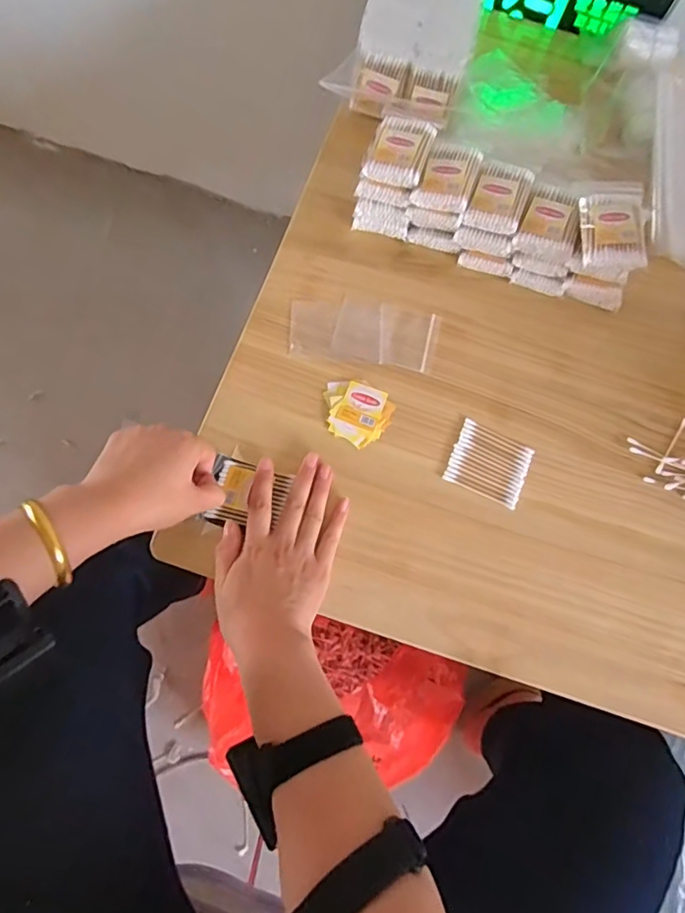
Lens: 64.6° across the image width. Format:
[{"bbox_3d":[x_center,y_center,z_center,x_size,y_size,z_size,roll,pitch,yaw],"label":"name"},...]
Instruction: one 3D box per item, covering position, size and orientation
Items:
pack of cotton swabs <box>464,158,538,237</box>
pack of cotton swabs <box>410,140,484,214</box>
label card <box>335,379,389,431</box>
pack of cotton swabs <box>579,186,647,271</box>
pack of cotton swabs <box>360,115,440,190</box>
[{"bbox_3d":[0.158,-0.260,0.539,0.051,0.014,0.076,22,72,2],"label":"pack of cotton swabs"},{"bbox_3d":[0.107,-0.281,0.541,0.053,0.016,0.075,20,72,2],"label":"pack of cotton swabs"},{"bbox_3d":[0.019,-0.049,0.523,0.040,0.005,0.042,21,80,5],"label":"label card"},{"bbox_3d":[0.260,-0.222,0.518,0.059,0.015,0.084,3,73,-4],"label":"pack of cotton swabs"},{"bbox_3d":[0.058,-0.308,0.543,0.057,0.016,0.074,19,72,2],"label":"pack of cotton swabs"}]

